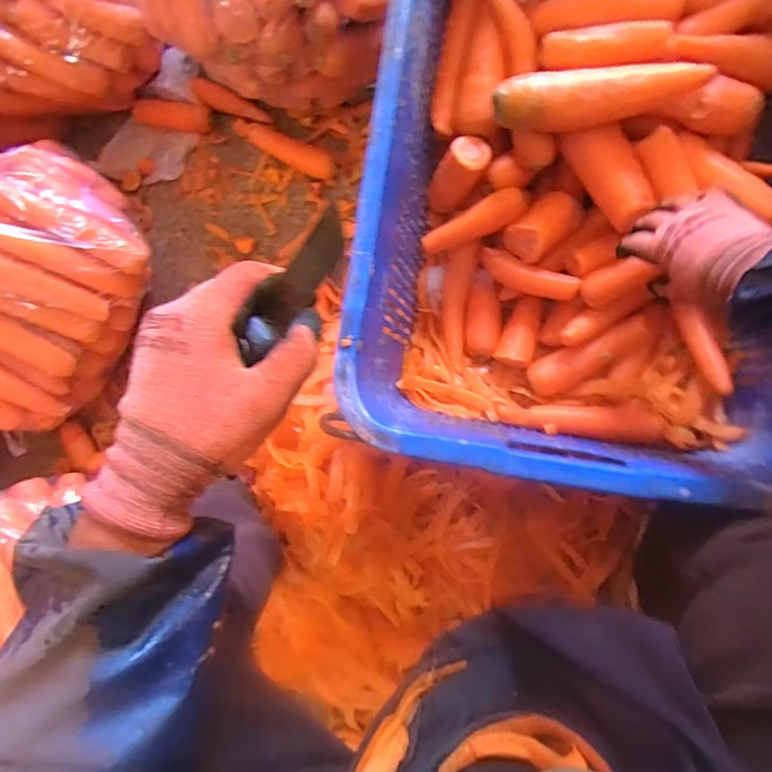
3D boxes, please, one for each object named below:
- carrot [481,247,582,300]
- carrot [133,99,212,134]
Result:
[{"bbox_3d":[0.166,-0.129,0.616,0.118,0.021,0.031,23,93,9],"label":"carrot"},{"bbox_3d":[-0.317,-0.402,0.775,0.110,0.031,0.038,5,90,-3],"label":"carrot"}]

